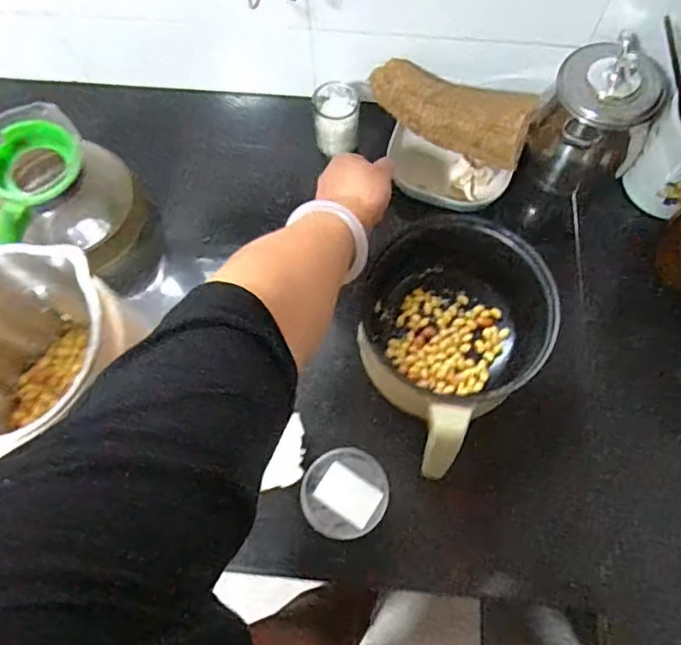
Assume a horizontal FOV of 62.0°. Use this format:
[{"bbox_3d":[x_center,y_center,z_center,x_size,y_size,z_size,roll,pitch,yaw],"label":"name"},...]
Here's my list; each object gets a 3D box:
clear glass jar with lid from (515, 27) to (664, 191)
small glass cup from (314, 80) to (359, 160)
[{"bbox_3d":[0.262,-0.200,0.612,0.117,0.168,0.094,30,74,12],"label":"clear glass jar with lid"},{"bbox_3d":[-0.004,-0.239,0.667,0.050,0.064,0.056,-3,70,1],"label":"small glass cup"}]

